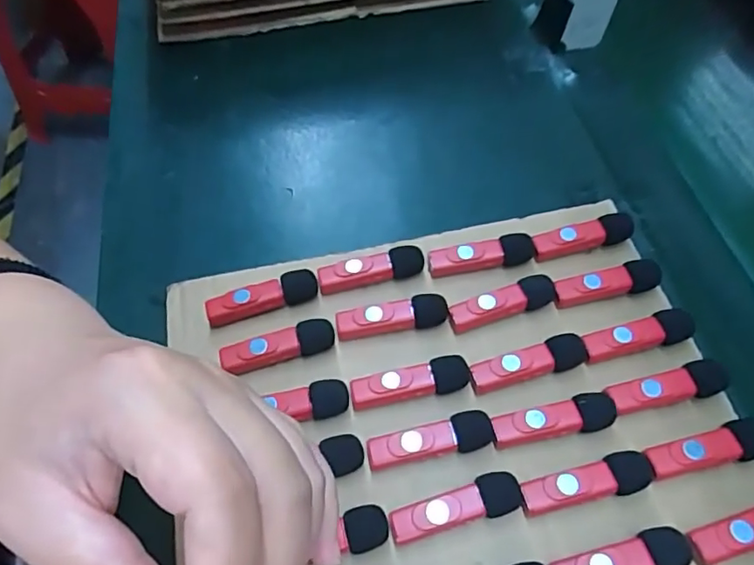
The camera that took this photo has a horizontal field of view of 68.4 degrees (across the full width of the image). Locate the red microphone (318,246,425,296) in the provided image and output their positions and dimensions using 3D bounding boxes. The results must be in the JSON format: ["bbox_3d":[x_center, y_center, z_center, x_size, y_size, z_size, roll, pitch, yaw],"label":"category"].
[{"bbox_3d":[-0.003,-0.008,0.342,0.065,0.016,0.015,-9,58,-9],"label":"red microphone"}]

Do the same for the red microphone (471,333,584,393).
[{"bbox_3d":[0.084,0.045,0.308,0.065,0.012,0.016,-13,59,-12],"label":"red microphone"}]

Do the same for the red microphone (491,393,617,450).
[{"bbox_3d":[0.093,0.072,0.290,0.065,0.011,0.017,-10,56,-6],"label":"red microphone"}]

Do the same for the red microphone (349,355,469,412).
[{"bbox_3d":[0.018,0.054,0.301,0.064,0.014,0.016,-9,58,-9],"label":"red microphone"}]

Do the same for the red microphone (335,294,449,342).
[{"bbox_3d":[0.009,0.020,0.325,0.065,0.014,0.015,-6,57,-8],"label":"red microphone"}]

